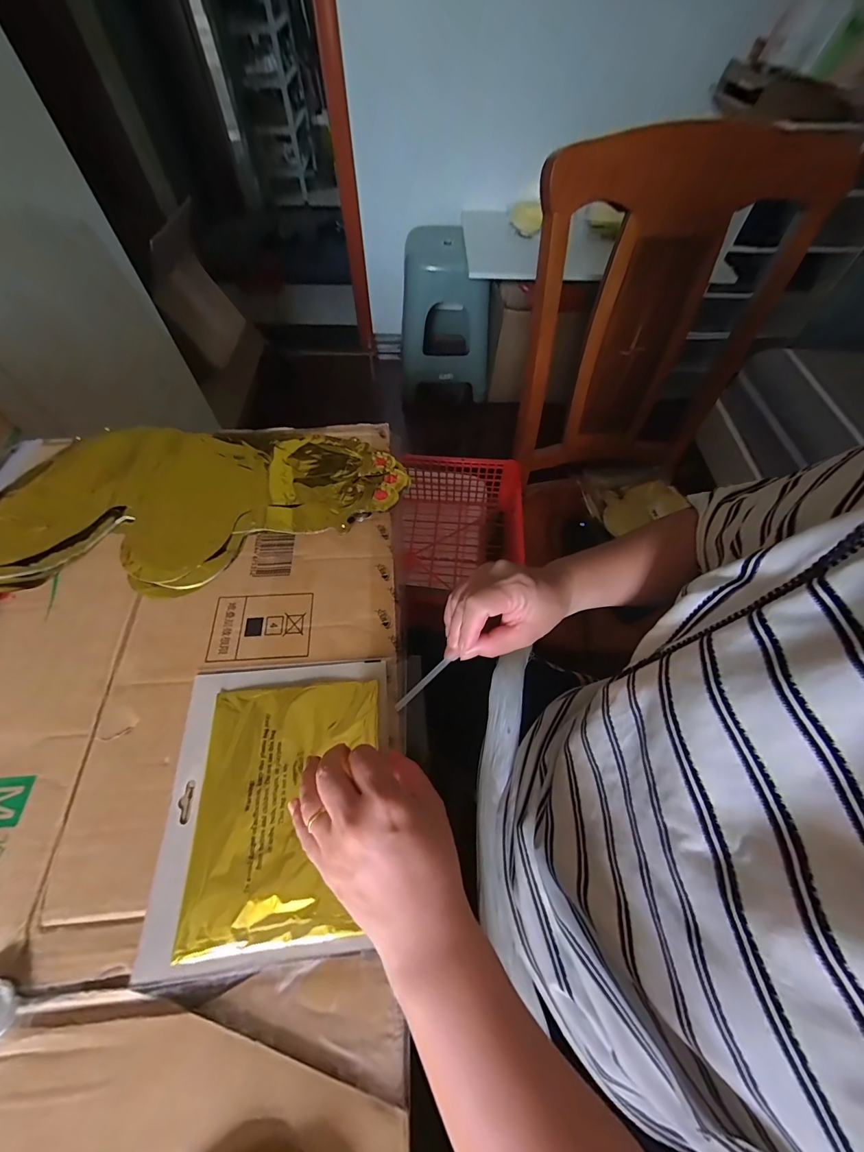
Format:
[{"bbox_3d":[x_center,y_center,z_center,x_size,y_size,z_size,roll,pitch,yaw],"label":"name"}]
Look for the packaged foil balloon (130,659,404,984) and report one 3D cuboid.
[{"bbox_3d":[-0.111,0.164,0.296,0.172,0.011,0.196,-3,61,-3],"label":"packaged foil balloon"}]

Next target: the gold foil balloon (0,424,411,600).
[{"bbox_3d":[-0.263,-0.085,0.414,0.451,0.027,0.219,-2,61,-2],"label":"gold foil balloon"}]

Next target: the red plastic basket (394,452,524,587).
[{"bbox_3d":[0.050,-0.114,0.834,0.258,0.139,0.270,8,61,3],"label":"red plastic basket"}]

